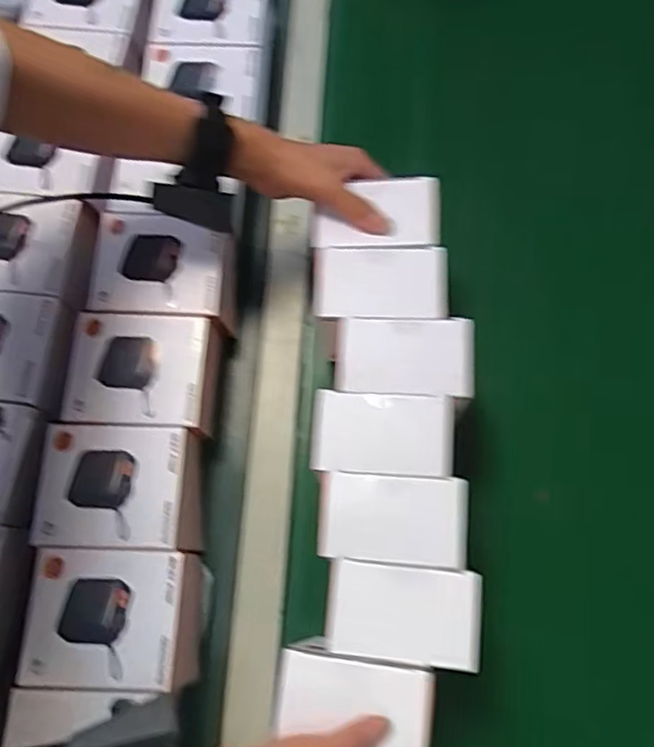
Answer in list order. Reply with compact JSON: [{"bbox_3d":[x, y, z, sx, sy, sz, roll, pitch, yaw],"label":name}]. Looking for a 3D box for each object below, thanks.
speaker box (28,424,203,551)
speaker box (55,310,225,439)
[{"bbox_3d":[-0.171,0.100,0.530,0.119,0.070,0.096,1,71,1],"label":"speaker box"},{"bbox_3d":[-0.157,0.005,0.559,0.122,0.066,0.100,1,71,1],"label":"speaker box"}]

